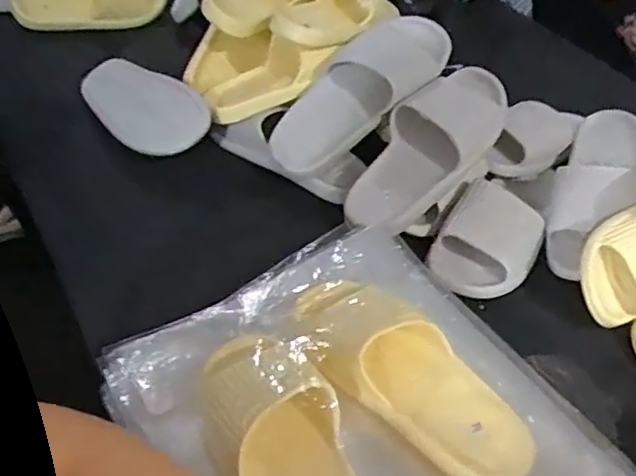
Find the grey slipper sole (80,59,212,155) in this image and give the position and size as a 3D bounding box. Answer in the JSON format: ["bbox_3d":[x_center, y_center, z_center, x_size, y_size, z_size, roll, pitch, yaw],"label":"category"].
[{"bbox_3d":[-0.255,-0.188,0.862,0.255,0.016,0.108,31,86,28],"label":"grey slipper sole"}]

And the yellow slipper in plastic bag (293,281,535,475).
[{"bbox_3d":[0.082,0.115,0.538,0.233,0.058,0.105,29,49,20],"label":"yellow slipper in plastic bag"}]

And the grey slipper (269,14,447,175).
[{"bbox_3d":[0.054,-0.188,0.799,0.271,0.067,0.102,-40,55,3],"label":"grey slipper"}]

